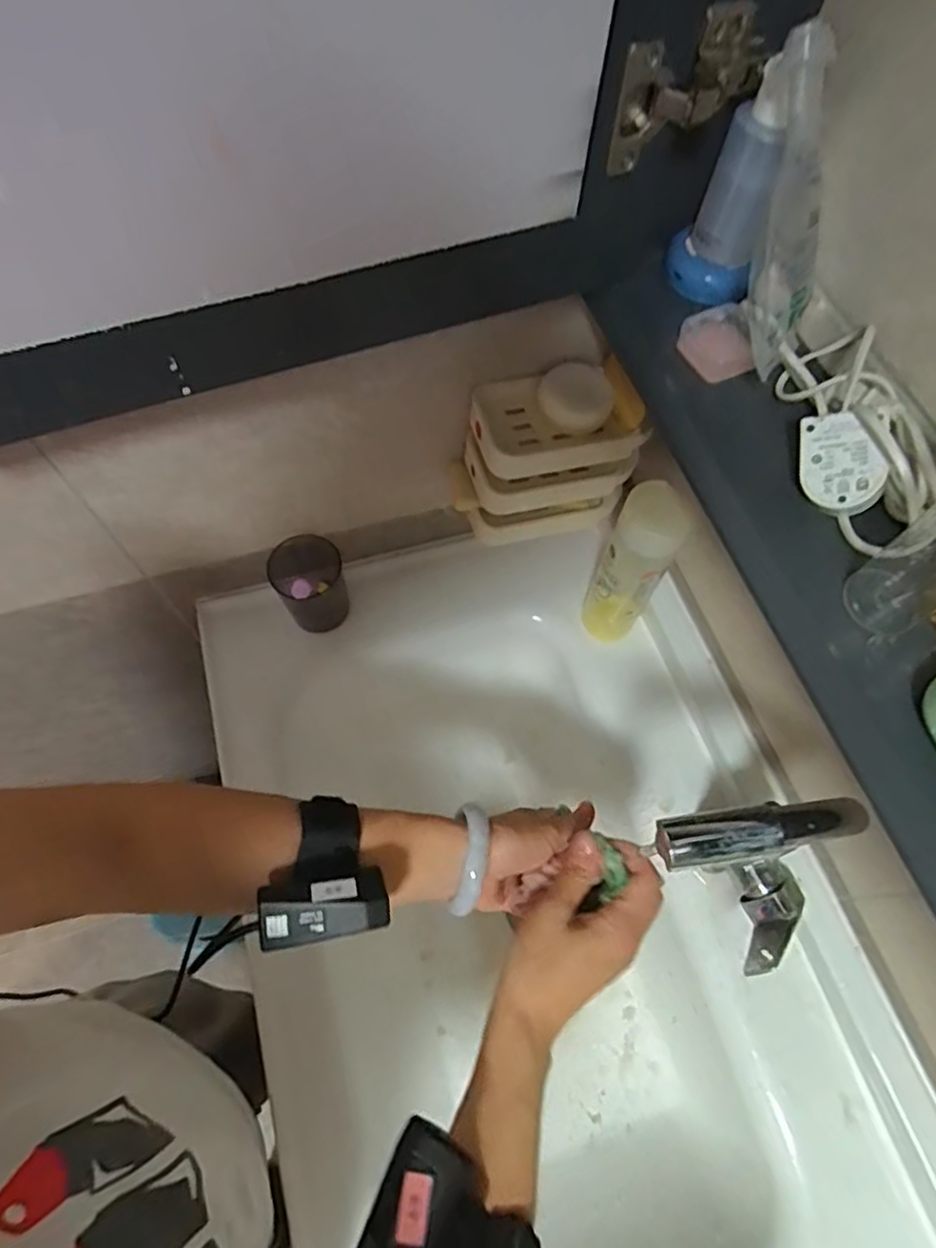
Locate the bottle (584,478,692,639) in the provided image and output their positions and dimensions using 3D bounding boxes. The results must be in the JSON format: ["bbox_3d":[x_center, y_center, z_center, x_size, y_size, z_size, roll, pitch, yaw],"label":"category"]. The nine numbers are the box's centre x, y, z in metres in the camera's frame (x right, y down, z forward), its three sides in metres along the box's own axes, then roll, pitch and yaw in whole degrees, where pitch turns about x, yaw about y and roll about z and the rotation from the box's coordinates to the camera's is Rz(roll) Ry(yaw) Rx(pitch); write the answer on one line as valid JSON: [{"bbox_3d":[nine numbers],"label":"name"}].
[{"bbox_3d":[0.158,-0.048,0.615,0.057,0.208,0.056,1,64,-1],"label":"bottle"}]

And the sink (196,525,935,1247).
[{"bbox_3d":[0.039,0.291,0.614,0.517,0.190,0.779,-16,66,-9],"label":"sink"}]

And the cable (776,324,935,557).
[{"bbox_3d":[0.216,-0.108,0.357,0.063,0.040,0.157,-3,64,-3],"label":"cable"}]

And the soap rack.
[{"bbox_3d":[0.068,-0.154,0.586,0.156,0.129,0.083,-12,65,-7],"label":"soap rack"}]

